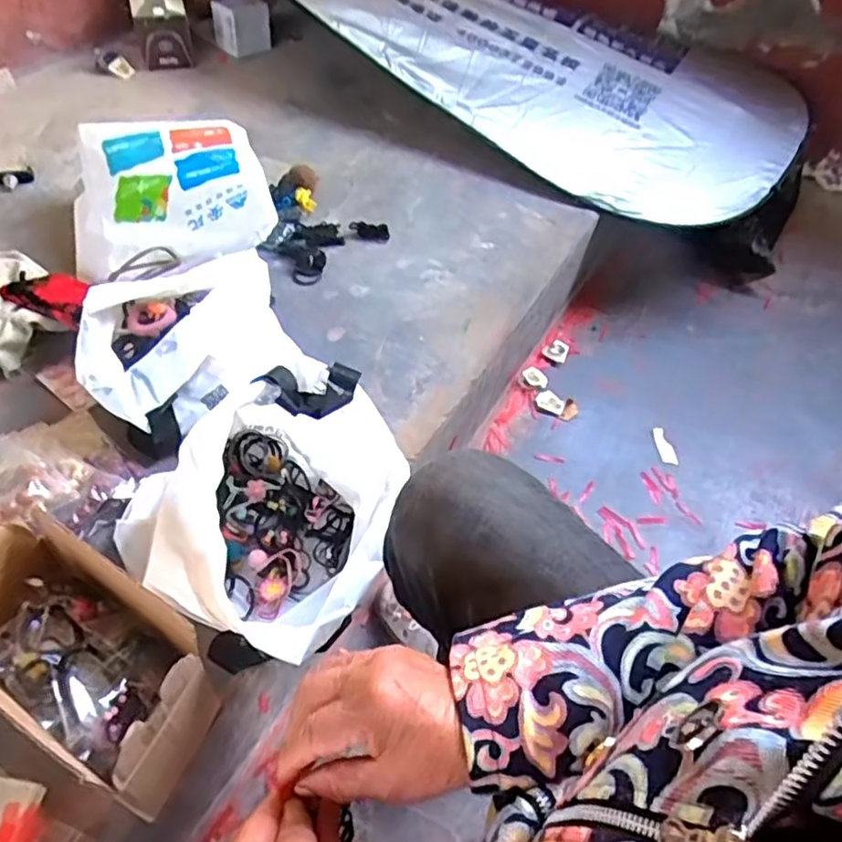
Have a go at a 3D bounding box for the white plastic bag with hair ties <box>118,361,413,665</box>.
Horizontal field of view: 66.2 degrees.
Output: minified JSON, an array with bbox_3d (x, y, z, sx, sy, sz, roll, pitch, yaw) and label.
[{"bbox_3d":[-0.160,0.085,0.670,0.281,0.198,0.259,26,55,15],"label":"white plastic bag with hair ties"}]

